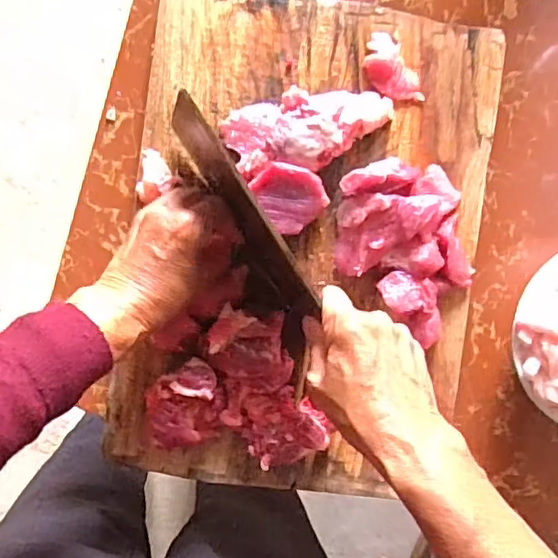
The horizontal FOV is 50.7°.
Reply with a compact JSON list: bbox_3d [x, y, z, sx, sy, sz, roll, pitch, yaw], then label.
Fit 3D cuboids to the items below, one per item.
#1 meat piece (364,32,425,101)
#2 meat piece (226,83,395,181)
[{"bbox_3d":[0.088,-0.162,0.460,0.034,0.011,0.060,-35,95,-2],"label":"meat piece"},{"bbox_3d":[0.025,-0.117,0.448,0.126,0.021,0.061,-21,94,-3],"label":"meat piece"}]

